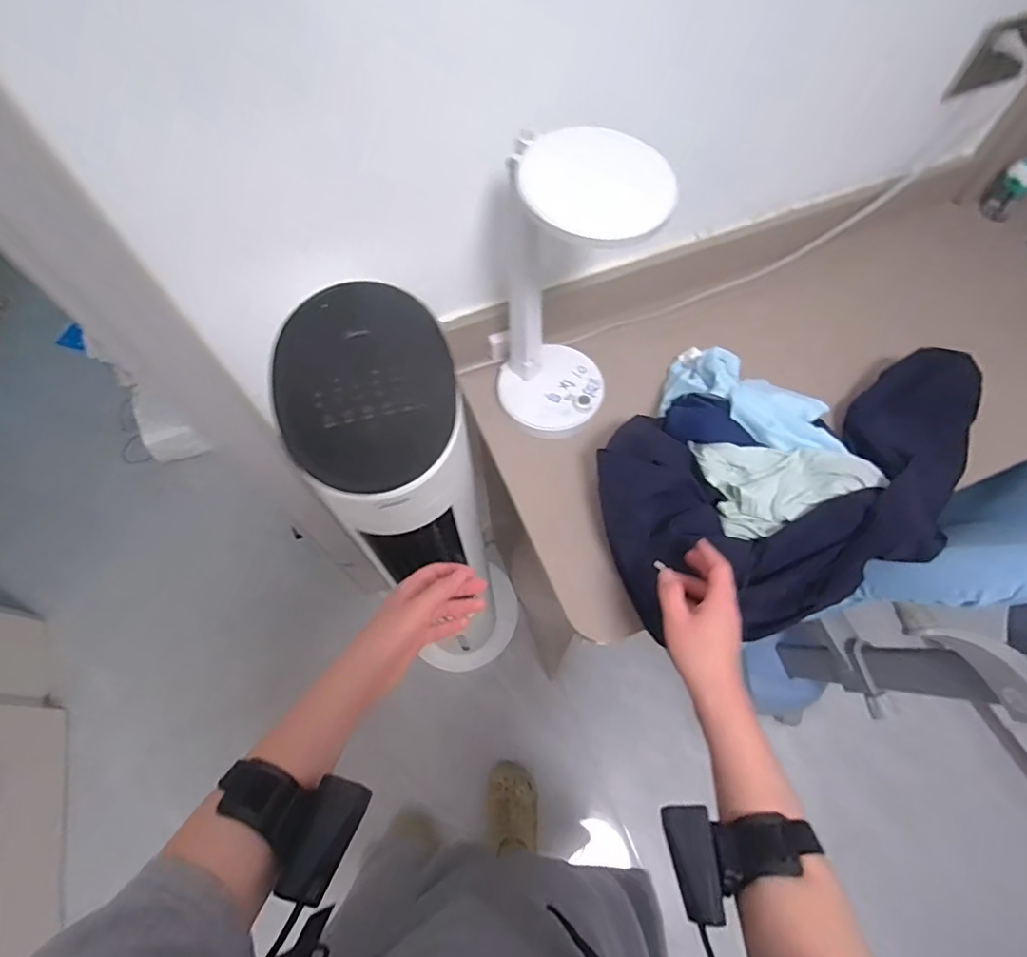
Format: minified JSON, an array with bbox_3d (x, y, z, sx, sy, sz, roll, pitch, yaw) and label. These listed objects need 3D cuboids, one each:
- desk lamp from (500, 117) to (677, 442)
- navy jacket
[{"bbox_3d":[0.059,-0.194,0.599,0.154,0.331,0.133,-1,63,1],"label":"desk lamp"},{"bbox_3d":[0.361,-0.001,0.622,0.498,0.105,0.255,-15,64,-6],"label":"navy jacket"}]

